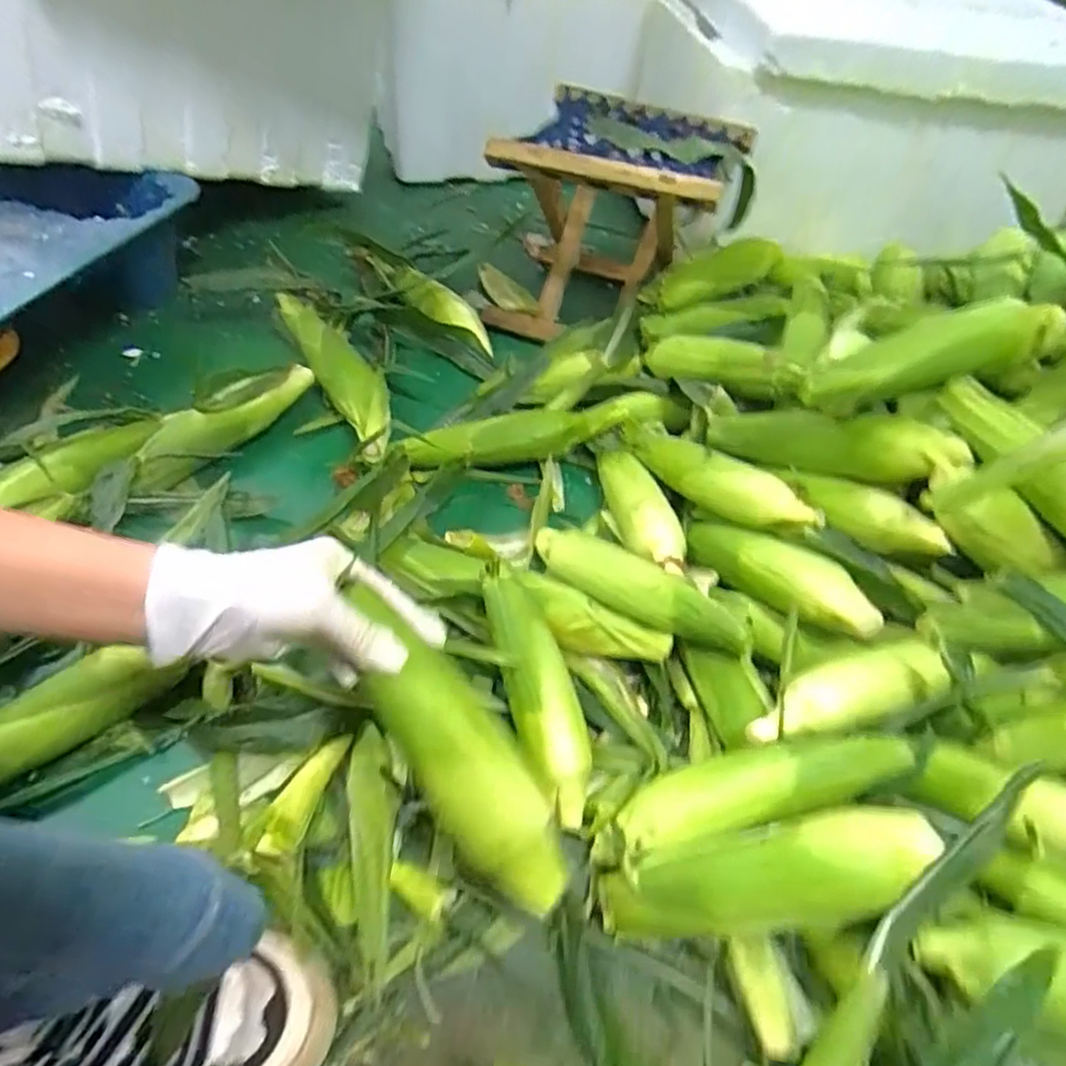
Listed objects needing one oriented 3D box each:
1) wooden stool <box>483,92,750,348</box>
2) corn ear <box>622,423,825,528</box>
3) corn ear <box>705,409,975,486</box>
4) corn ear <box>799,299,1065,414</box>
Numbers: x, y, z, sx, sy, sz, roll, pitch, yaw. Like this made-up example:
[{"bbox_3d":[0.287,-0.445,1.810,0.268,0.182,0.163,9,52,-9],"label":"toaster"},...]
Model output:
[{"bbox_3d":[0.113,-0.415,0.914,0.285,0.237,0.252,20,51,11],"label":"wooden stool"},{"bbox_3d":[0.180,-0.056,0.690,0.046,0.045,0.238,-28,41,-25],"label":"corn ear"},{"bbox_3d":[0.277,-0.087,0.649,0.236,0.049,0.046,15,45,42],"label":"corn ear"},{"bbox_3d":[0.347,-0.154,0.600,0.231,0.053,0.061,-16,52,2],"label":"corn ear"}]

